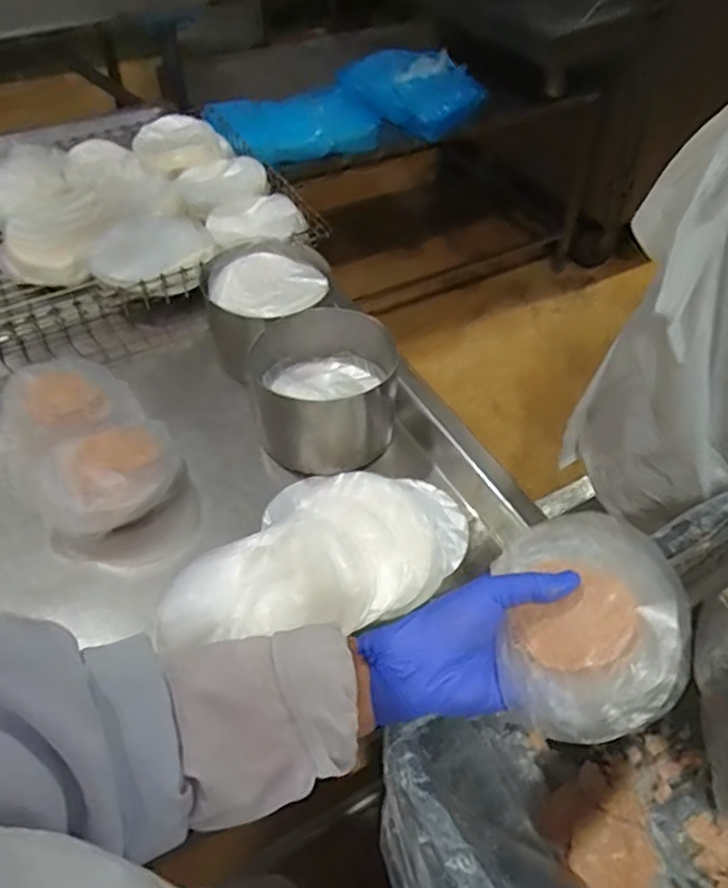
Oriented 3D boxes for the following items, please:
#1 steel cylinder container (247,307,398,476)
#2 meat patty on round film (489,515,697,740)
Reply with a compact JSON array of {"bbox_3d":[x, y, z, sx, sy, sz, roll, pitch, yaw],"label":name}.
[{"bbox_3d":[-0.042,-0.055,0.704,0.152,0.098,0.149,0,49,0],"label":"steel cylinder container"},{"bbox_3d":[0.142,0.101,0.412,0.109,0.017,0.136,-15,52,13],"label":"meat patty on round film"}]

